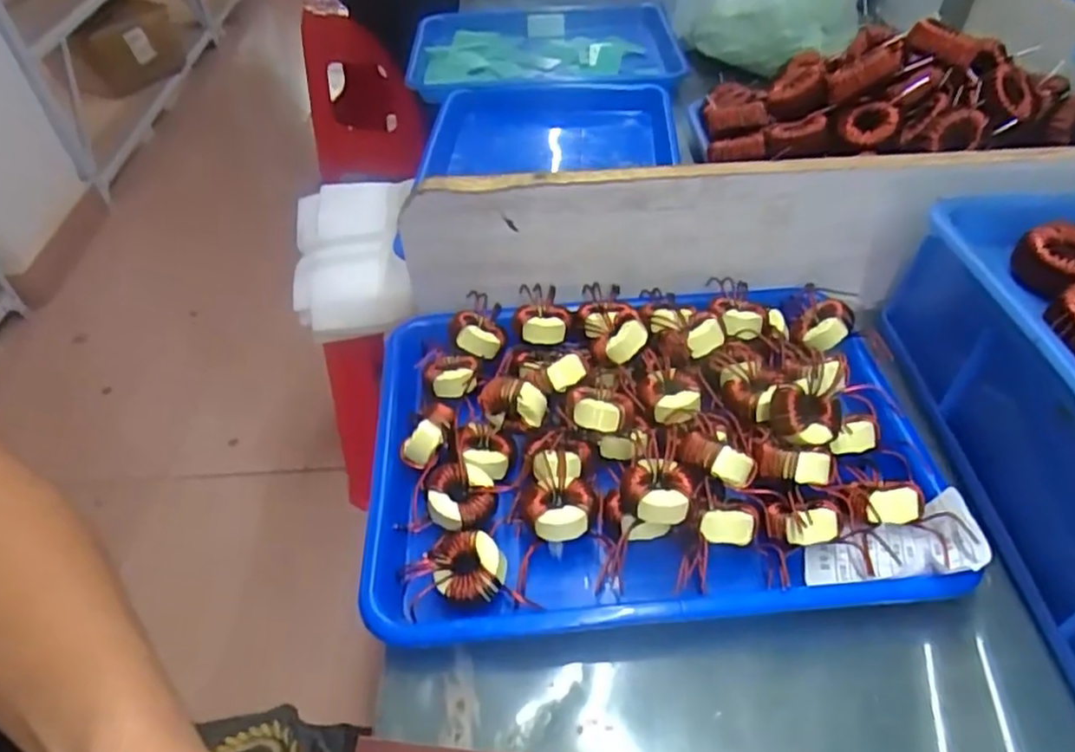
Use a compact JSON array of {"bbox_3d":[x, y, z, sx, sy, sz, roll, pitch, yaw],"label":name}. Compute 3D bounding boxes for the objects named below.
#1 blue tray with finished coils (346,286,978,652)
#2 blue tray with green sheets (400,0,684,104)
[{"bbox_3d":[0.063,0.035,0.441,0.334,0.062,0.251,-4,46,-1],"label":"blue tray with finished coils"},{"bbox_3d":[0.005,-0.399,0.863,0.322,0.045,0.260,-3,46,0],"label":"blue tray with green sheets"}]

